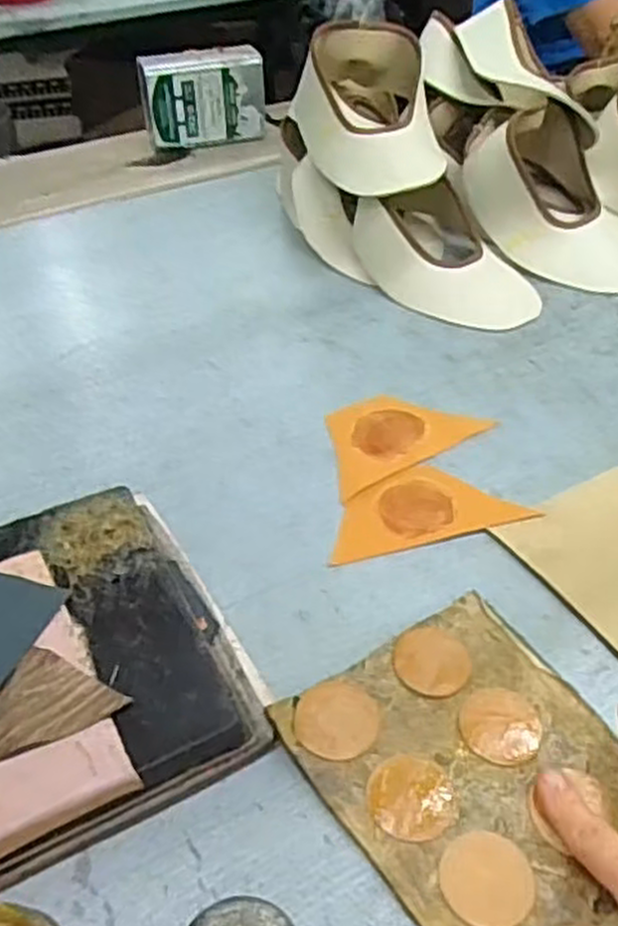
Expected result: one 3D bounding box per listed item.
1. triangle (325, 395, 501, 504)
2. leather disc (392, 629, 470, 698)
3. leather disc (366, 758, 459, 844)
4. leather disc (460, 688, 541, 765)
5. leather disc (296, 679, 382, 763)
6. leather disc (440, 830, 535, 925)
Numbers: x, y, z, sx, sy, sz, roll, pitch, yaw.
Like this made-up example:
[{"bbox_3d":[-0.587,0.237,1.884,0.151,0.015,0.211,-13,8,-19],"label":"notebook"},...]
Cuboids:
[{"bbox_3d":[0.065,-0.026,0.637,0.139,0.005,0.086,-25,48,-23],"label":"triangle"},{"bbox_3d":[0.074,0.117,0.470,0.044,0.006,0.043,2,48,7],"label":"leather disc"},{"bbox_3d":[0.054,0.174,0.413,0.044,0.004,0.043,0,43,0],"label":"leather disc"},{"bbox_3d":[0.107,0.146,0.443,0.043,0.004,0.046,0,43,0],"label":"leather disc"},{"bbox_3d":[0.016,0.143,0.442,0.044,0.004,0.045,6,48,-6],"label":"leather disc"},{"bbox_3d":[0.086,0.201,0.383,0.043,0.005,0.042,0,43,0],"label":"leather disc"}]

